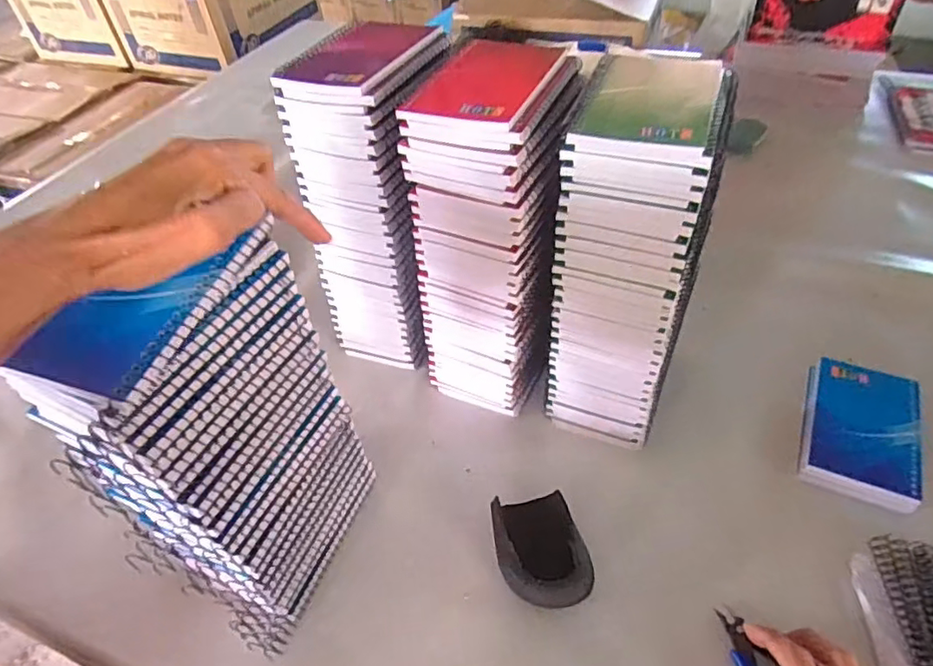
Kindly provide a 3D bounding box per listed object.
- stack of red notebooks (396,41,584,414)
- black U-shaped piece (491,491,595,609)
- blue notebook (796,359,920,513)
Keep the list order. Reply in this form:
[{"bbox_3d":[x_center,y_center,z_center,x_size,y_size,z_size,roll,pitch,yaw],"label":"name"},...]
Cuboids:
[{"bbox_3d":[0.024,-0.071,0.505,0.116,0.296,0.123,9,47,12],"label":"stack of red notebooks"},{"bbox_3d":[0.058,0.169,0.458,0.064,0.028,0.081,-11,46,-7],"label":"black U-shaped piece"},{"bbox_3d":[0.341,0.082,0.517,0.085,0.023,0.141,18,49,20],"label":"blue notebook"}]

